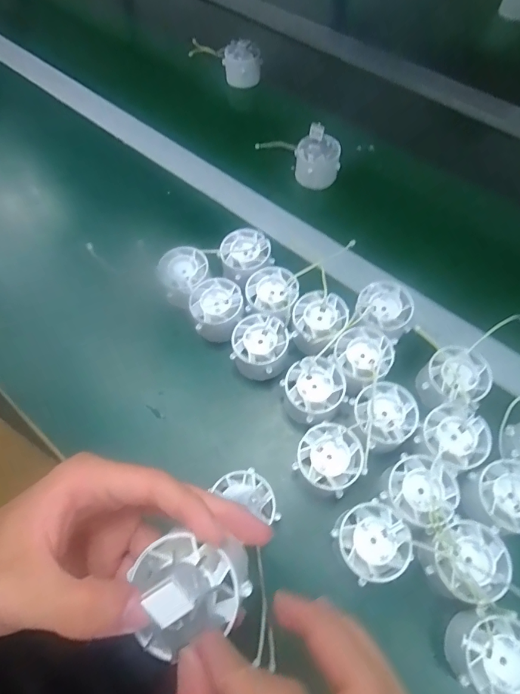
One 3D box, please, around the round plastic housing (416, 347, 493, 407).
[{"bbox_3d":[0.162,0.030,0.350,0.054,0.034,0.047,-32,67,-14],"label":"round plastic housing"}]

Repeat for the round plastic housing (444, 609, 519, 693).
[{"bbox_3d":[0.151,0.199,0.263,0.053,0.029,0.048,5,63,3],"label":"round plastic housing"}]

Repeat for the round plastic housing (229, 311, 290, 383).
[{"bbox_3d":[0.000,0.001,0.369,0.048,0.032,0.052,0,63,1],"label":"round plastic housing"}]

